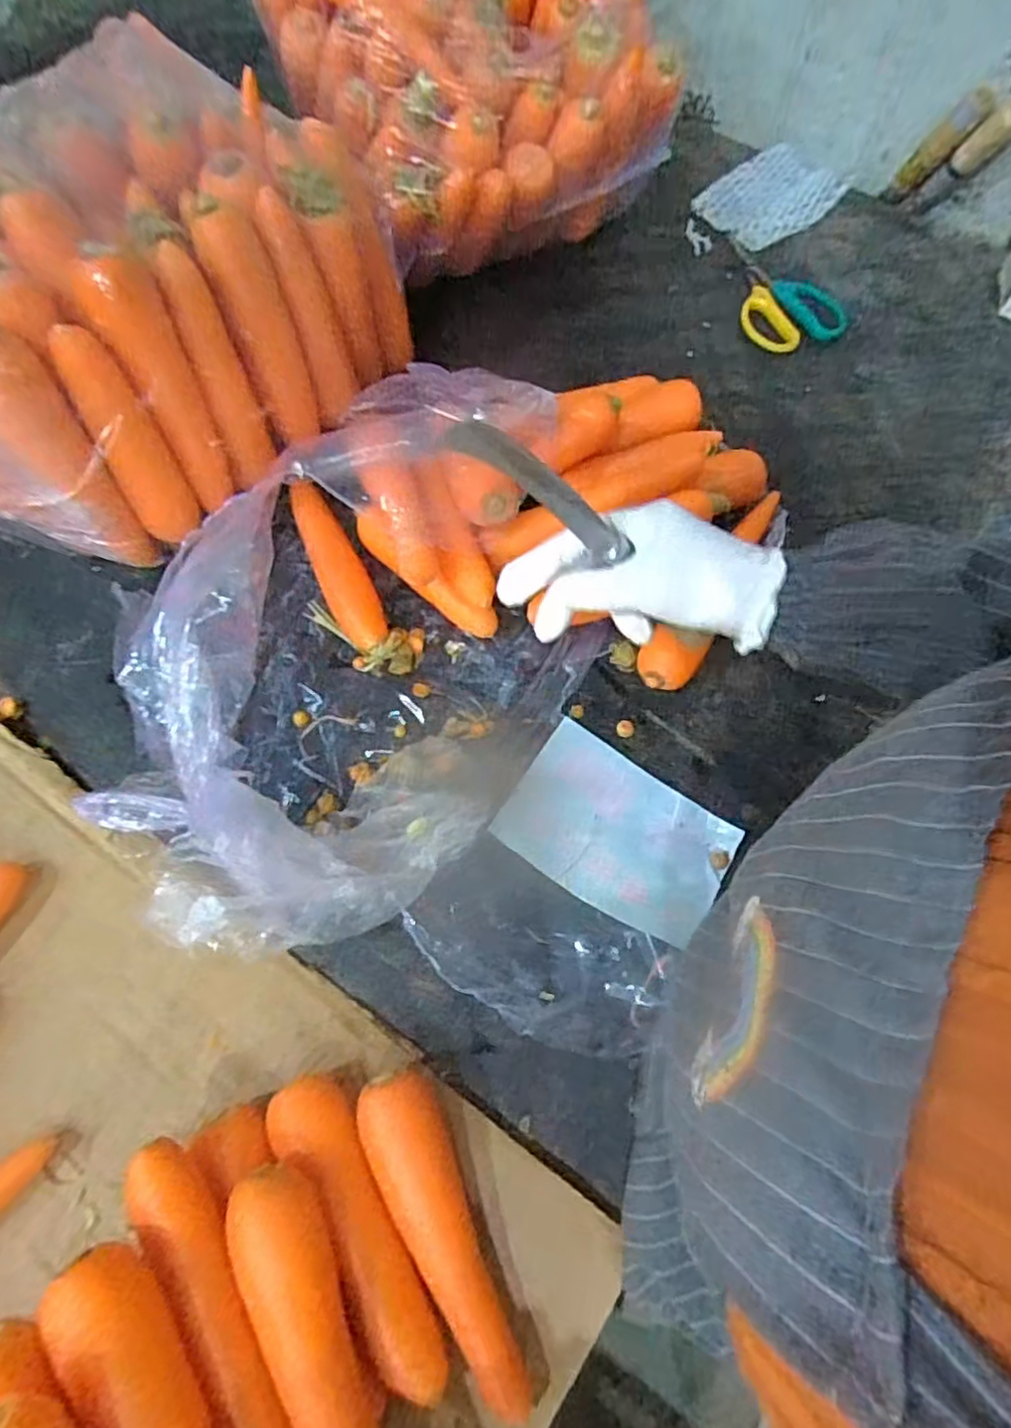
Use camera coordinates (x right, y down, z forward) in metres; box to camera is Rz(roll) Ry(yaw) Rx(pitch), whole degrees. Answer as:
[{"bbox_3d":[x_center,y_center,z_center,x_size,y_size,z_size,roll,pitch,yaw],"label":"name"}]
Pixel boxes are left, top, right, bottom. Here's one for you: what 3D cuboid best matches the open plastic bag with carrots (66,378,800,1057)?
[{"bbox_3d":[-0.022,-0.069,0.444,0.329,0.112,0.450,15,69,6],"label":"open plastic bag with carrots"}]

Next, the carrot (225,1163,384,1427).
[{"bbox_3d":[-0.083,0.295,0.300,0.040,0.034,0.171,-21,71,-8],"label":"carrot"}]

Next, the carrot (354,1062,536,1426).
[{"bbox_3d":[-0.034,0.269,0.345,0.041,0.041,0.157,-21,70,-8],"label":"carrot"}]

